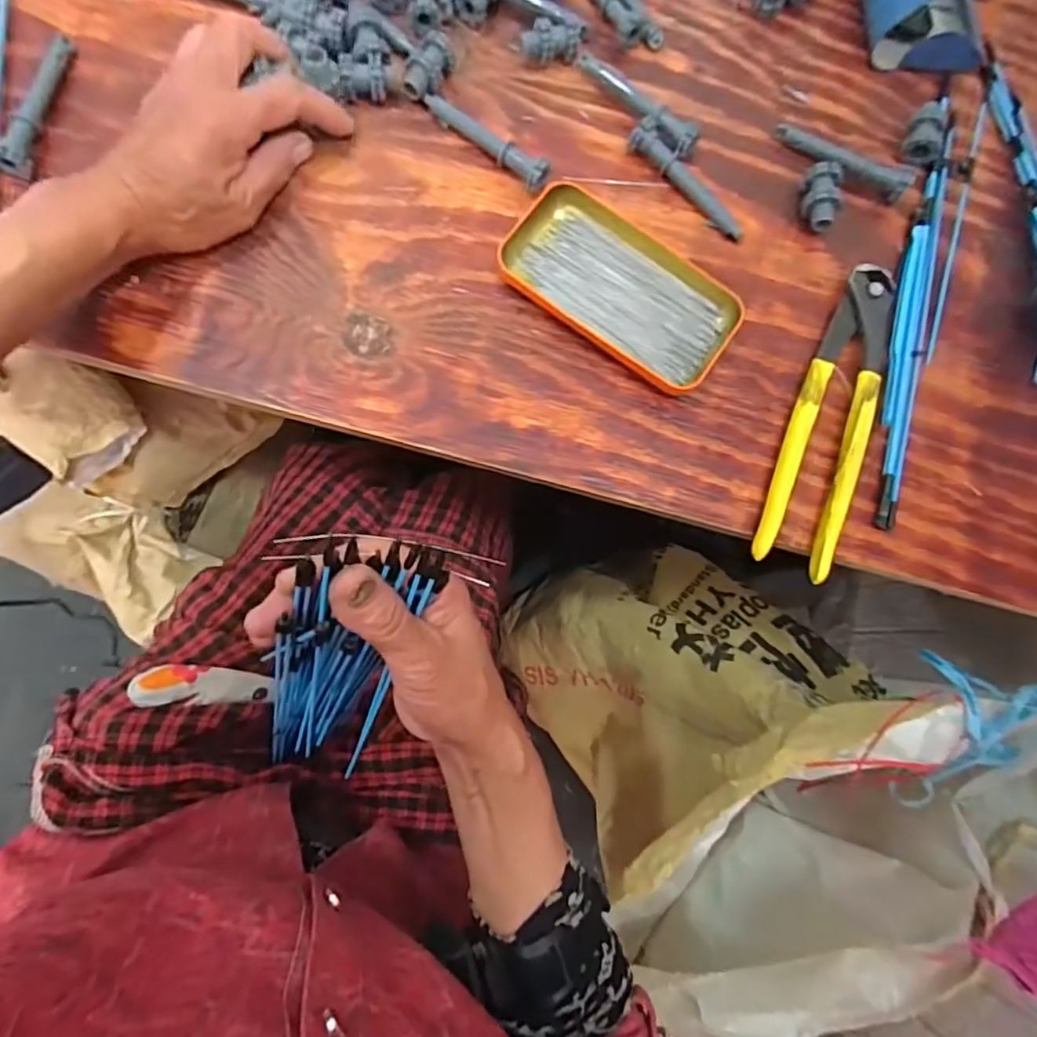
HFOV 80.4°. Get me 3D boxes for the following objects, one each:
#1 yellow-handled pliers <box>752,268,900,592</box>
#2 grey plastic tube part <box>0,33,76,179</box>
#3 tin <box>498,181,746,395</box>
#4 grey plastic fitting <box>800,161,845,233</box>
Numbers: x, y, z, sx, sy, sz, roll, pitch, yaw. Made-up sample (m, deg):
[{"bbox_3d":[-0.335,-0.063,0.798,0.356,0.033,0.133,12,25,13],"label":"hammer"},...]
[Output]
[{"bbox_3d":[0.193,-0.064,0.377,0.045,0.018,0.204,21,78,-2],"label":"yellow-handled pliers"},{"bbox_3d":[-0.282,-0.245,0.358,0.016,0.018,0.096,12,79,-4],"label":"grey plastic tube part"},{"bbox_3d":[0.063,-0.143,0.374,0.142,0.017,0.080,34,78,1],"label":"tin"},{"bbox_3d":[0.197,-0.206,0.400,0.022,0.023,0.043,2,79,-6],"label":"grey plastic fitting"}]

